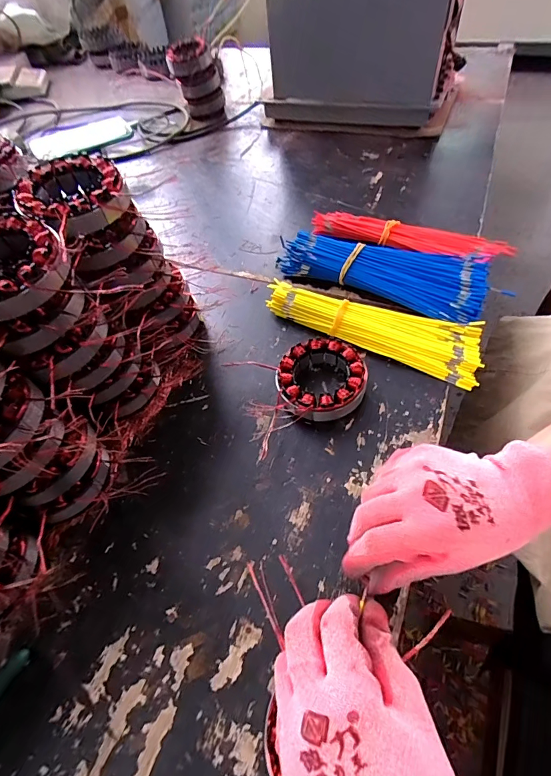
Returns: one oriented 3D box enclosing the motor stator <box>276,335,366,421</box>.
[{"bbox_3d":[0.046,-0.008,0.396,0.086,0.033,0.086,-2,55,3],"label":"motor stator"}]

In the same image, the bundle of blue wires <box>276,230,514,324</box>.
[{"bbox_3d":[0.126,-0.142,0.484,0.255,0.037,0.091,20,59,18],"label":"bundle of blue wires"}]

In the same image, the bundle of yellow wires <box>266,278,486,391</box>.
[{"bbox_3d":[0.106,-0.074,0.444,0.244,0.025,0.071,24,60,20],"label":"bundle of yellow wires"}]

